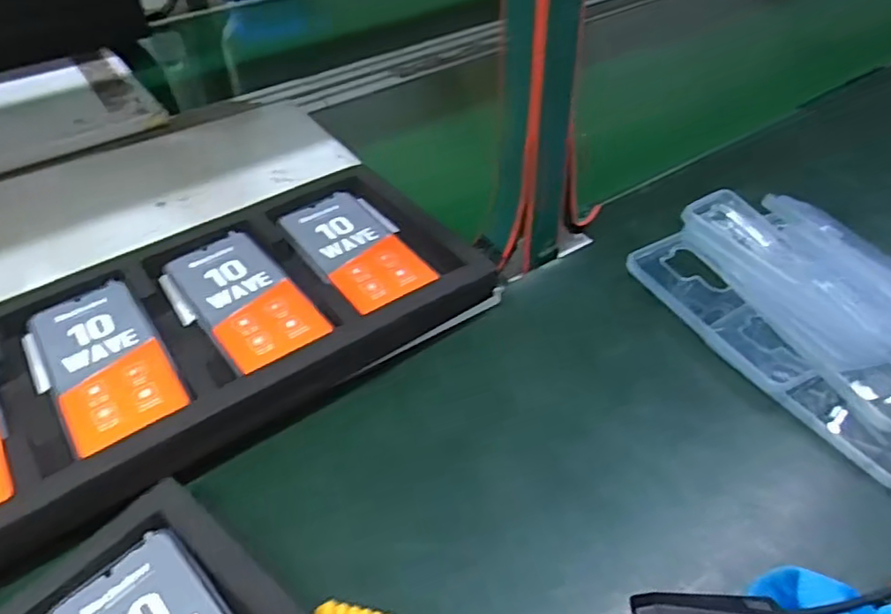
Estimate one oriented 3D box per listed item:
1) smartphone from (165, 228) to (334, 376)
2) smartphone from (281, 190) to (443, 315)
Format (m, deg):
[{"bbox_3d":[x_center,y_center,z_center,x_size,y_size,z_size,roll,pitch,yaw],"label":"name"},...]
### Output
[{"bbox_3d":[-0.166,-0.011,0.530,0.077,0.016,0.161,-30,57,-24],"label":"smartphone"},{"bbox_3d":[-0.081,-0.055,0.572,0.077,0.013,0.159,-27,49,-24],"label":"smartphone"}]

